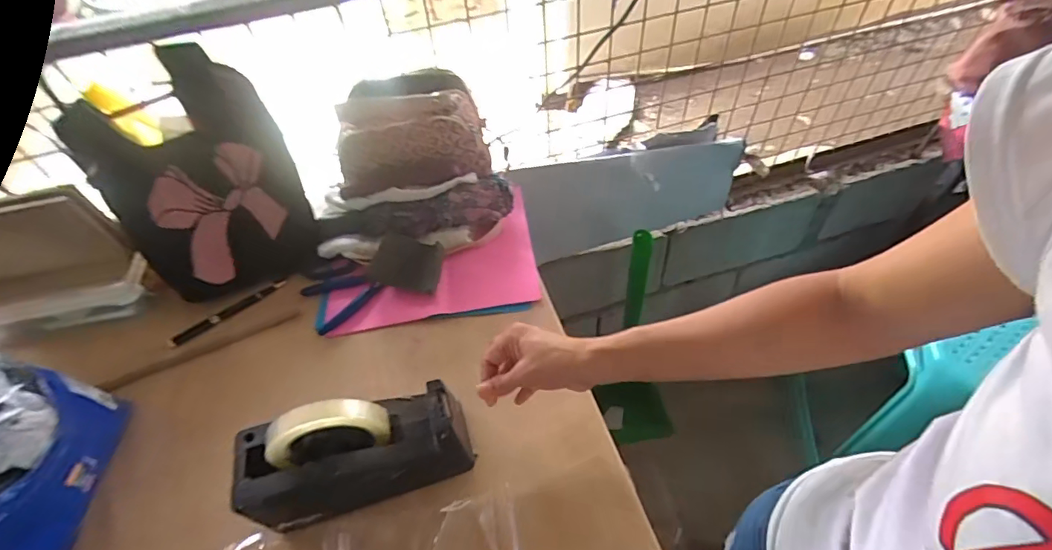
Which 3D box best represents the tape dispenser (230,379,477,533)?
[{"bbox_3d":[-0.156,0.161,0.459,0.193,0.135,0.077,-16,52,-8],"label":"tape dispenser"}]

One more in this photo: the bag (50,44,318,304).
[{"bbox_3d":[-0.415,-0.117,0.642,0.218,0.287,0.070,-24,13,-10],"label":"bag"}]

